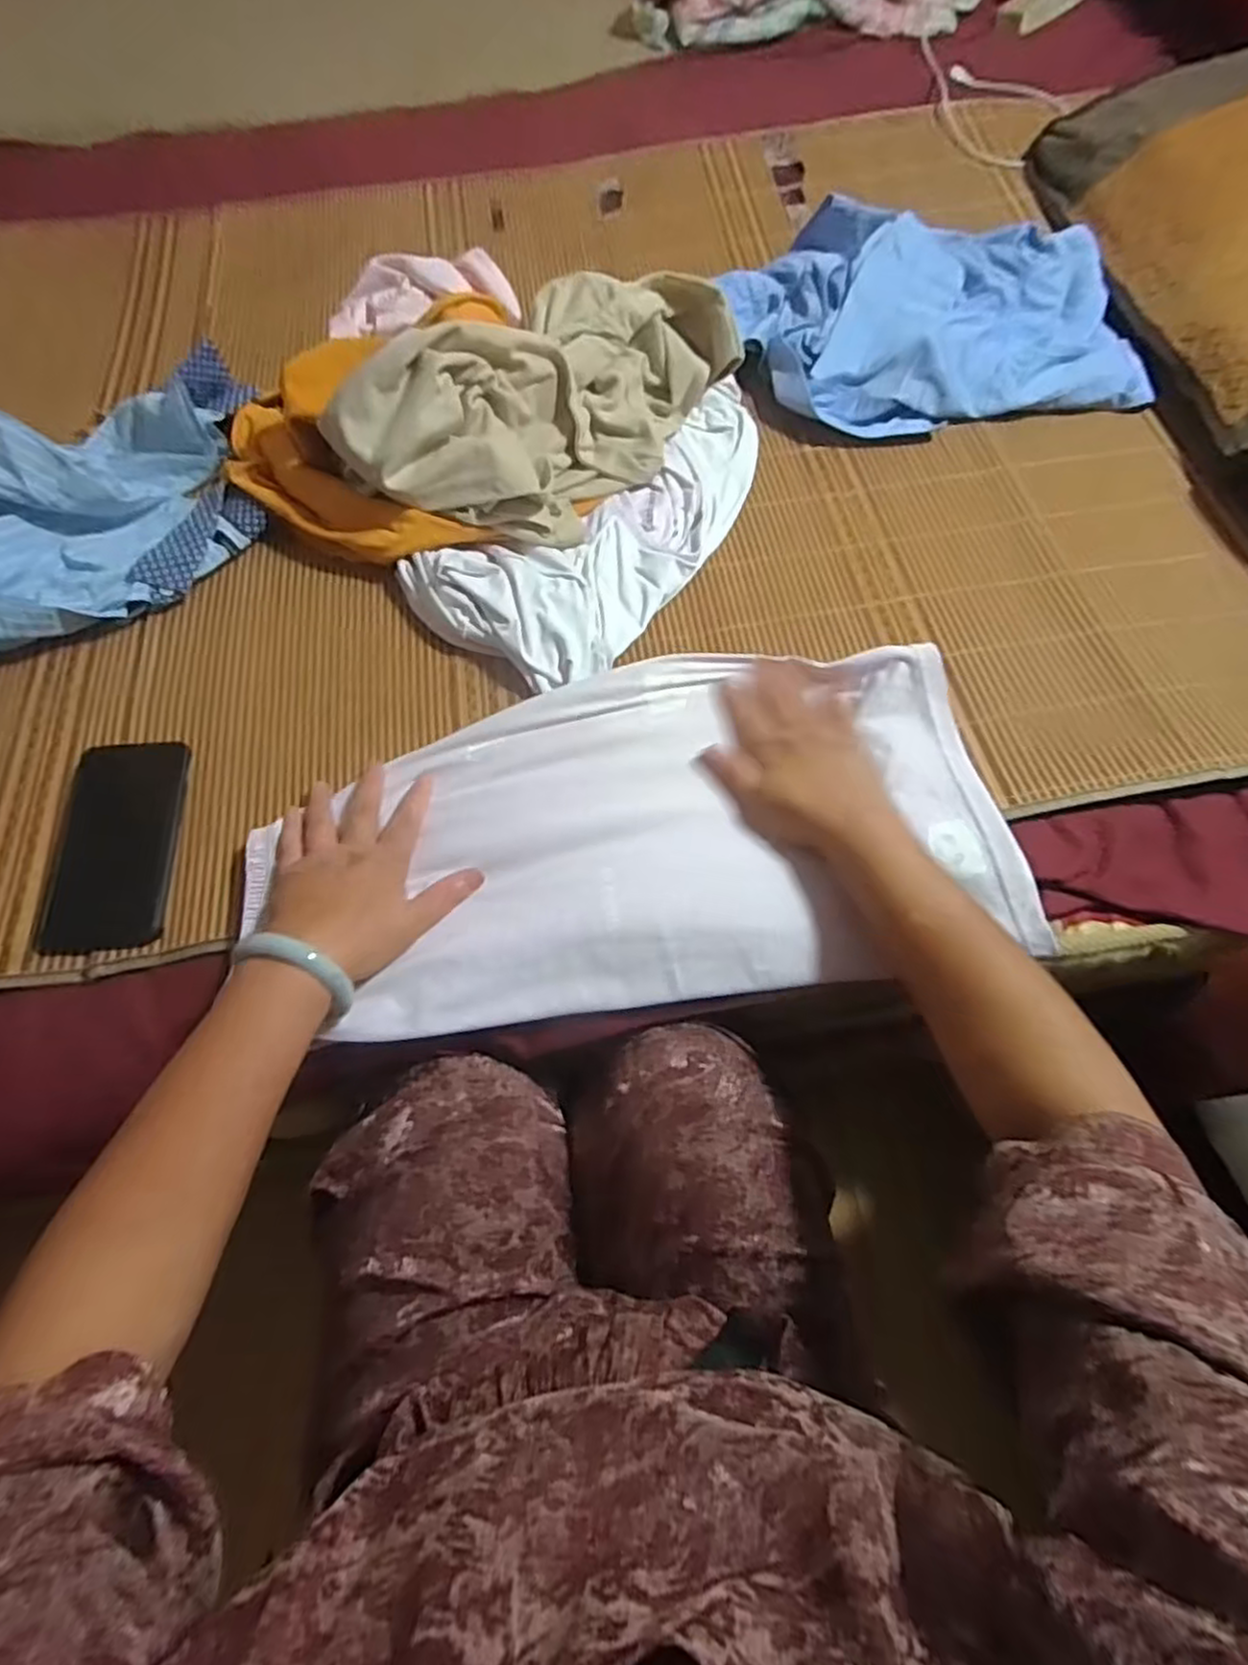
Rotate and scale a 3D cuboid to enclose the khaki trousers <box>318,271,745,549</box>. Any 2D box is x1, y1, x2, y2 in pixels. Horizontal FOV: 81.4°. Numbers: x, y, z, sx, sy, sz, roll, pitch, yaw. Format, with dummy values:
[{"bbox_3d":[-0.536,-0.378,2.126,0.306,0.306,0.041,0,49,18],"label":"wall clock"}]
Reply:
[{"bbox_3d":[-0.055,-0.400,0.649,0.168,0.129,0.379,38,71,19],"label":"khaki trousers"}]

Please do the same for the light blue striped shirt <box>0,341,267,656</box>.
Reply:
[{"bbox_3d":[-0.536,-0.285,0.617,0.396,0.121,0.267,-17,64,-6],"label":"light blue striped shirt"}]

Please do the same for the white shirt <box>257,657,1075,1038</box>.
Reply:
[{"bbox_3d":[0.006,-0.006,0.525,0.523,0.030,0.261,-6,64,-1],"label":"white shirt"}]

